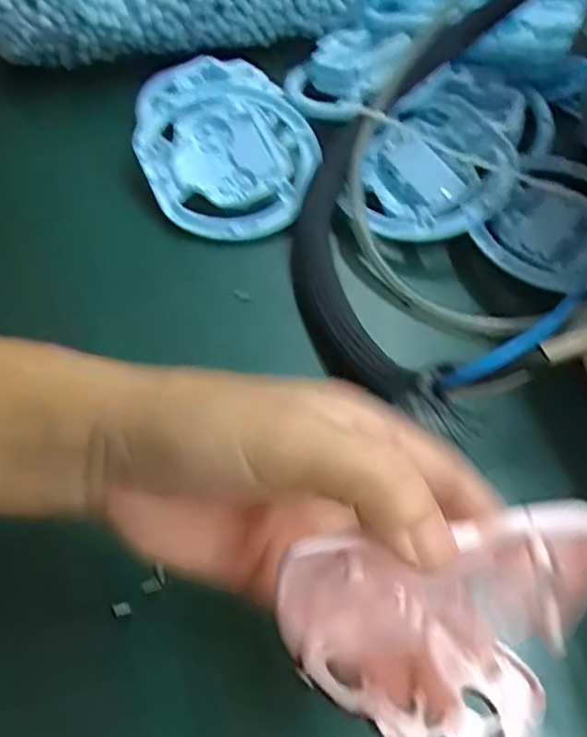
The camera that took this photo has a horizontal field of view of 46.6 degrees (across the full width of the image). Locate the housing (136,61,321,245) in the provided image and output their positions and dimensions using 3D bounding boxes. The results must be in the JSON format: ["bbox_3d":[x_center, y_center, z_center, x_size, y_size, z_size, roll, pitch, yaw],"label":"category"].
[{"bbox_3d":[-0.042,-0.141,0.416,0.100,0.023,0.150,-6,58,-7],"label":"housing"}]

